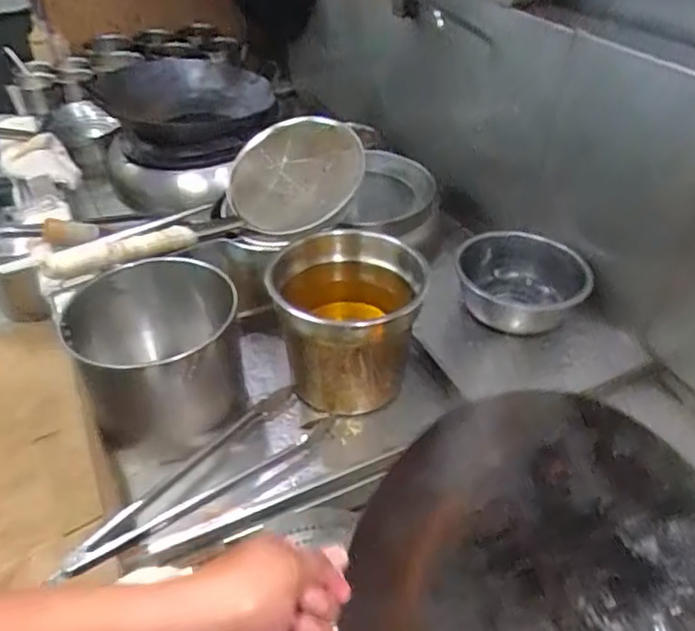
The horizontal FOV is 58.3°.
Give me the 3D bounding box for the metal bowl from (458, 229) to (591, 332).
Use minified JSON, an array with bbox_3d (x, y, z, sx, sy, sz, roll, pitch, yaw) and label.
[{"bbox_3d":[0.318,-0.068,1.148,0.217,0.120,0.217,1,40,-1],"label":"metal bowl"}]

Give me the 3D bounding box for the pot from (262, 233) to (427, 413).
[{"bbox_3d":[-0.004,0.012,0.972,0.207,0.222,0.228,-10,41,-14],"label":"pot"}]

